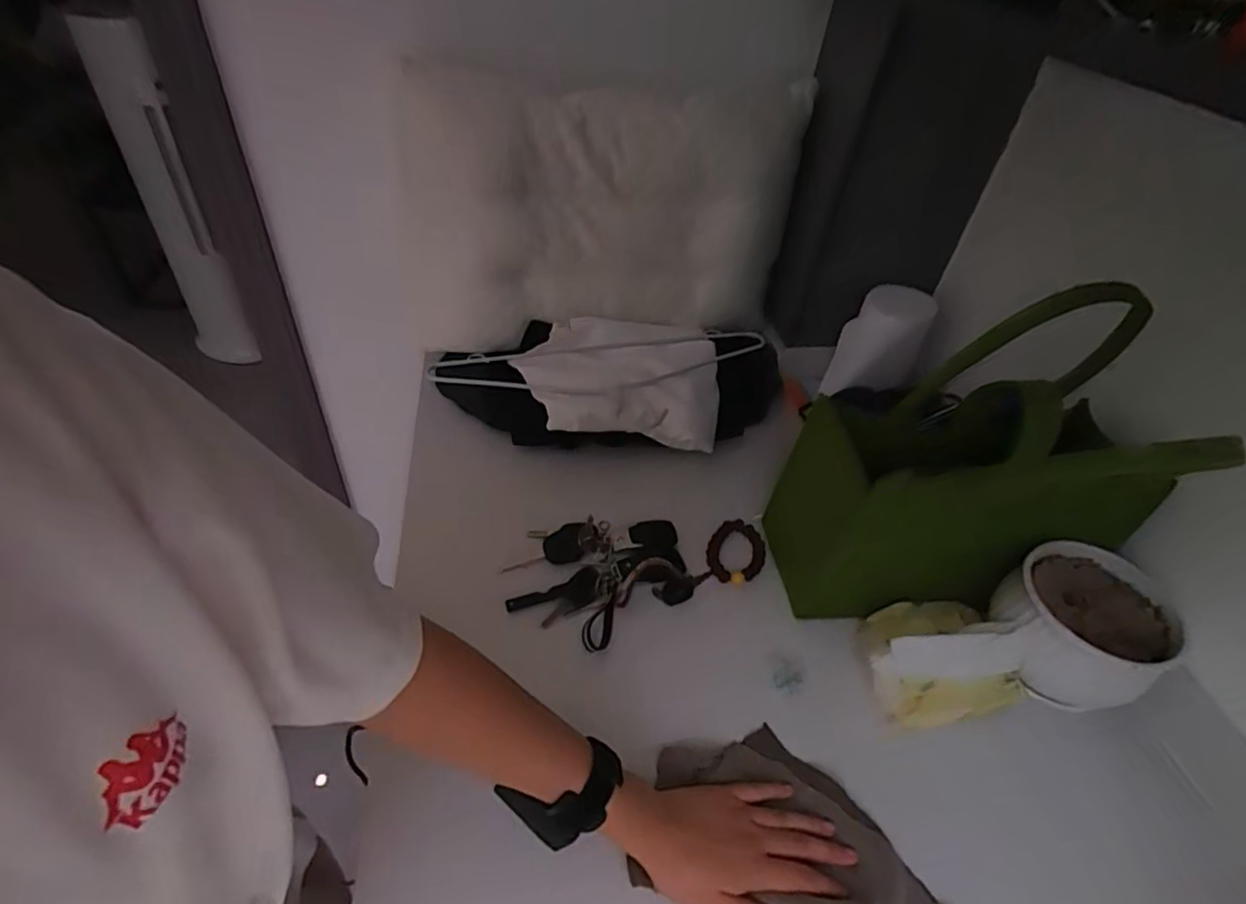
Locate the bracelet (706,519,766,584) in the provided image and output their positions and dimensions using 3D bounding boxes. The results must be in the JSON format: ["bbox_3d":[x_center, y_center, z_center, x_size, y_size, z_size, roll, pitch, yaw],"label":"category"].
[{"bbox_3d":[0.125,0.110,0.686,0.061,0.008,0.083,16,43,9],"label":"bracelet"}]

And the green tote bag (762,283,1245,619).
[{"bbox_3d":[0.313,0.004,0.568,0.273,0.325,0.133,5,43,-3],"label":"green tote bag"}]

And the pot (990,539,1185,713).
[{"bbox_3d":[0.418,0.161,0.578,0.140,0.088,0.125,-31,55,-34],"label":"pot"}]

